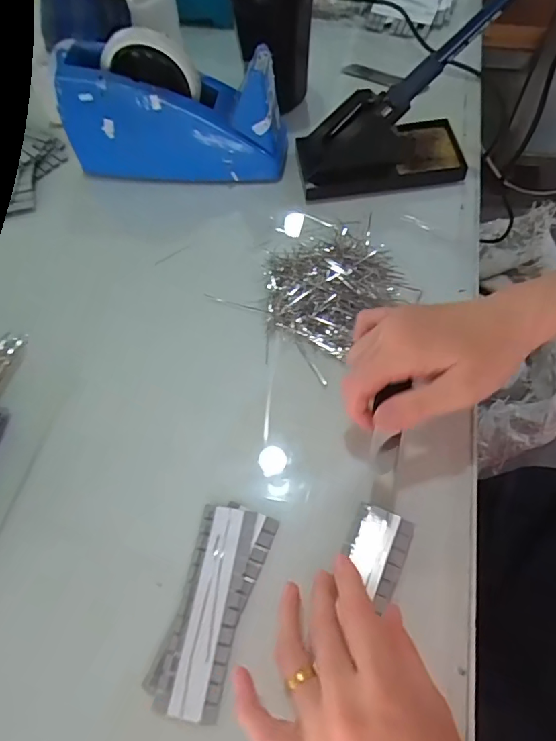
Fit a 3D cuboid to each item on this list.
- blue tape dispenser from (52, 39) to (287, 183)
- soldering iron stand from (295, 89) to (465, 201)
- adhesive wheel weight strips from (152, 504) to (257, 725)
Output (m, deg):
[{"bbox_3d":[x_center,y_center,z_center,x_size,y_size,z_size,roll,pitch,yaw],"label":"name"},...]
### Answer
[{"bbox_3d":[-0.099,-0.248,0.463,0.209,0.103,0.066,4,63,5],"label":"blue tape dispenser"},{"bbox_3d":[0.101,-0.223,0.463,0.159,0.064,0.077,-11,63,-3],"label":"soldering iron stand"},{"bbox_3d":[-0.045,0.154,0.318,0.039,0.006,0.124,8,64,7],"label":"adhesive wheel weight strips"}]

